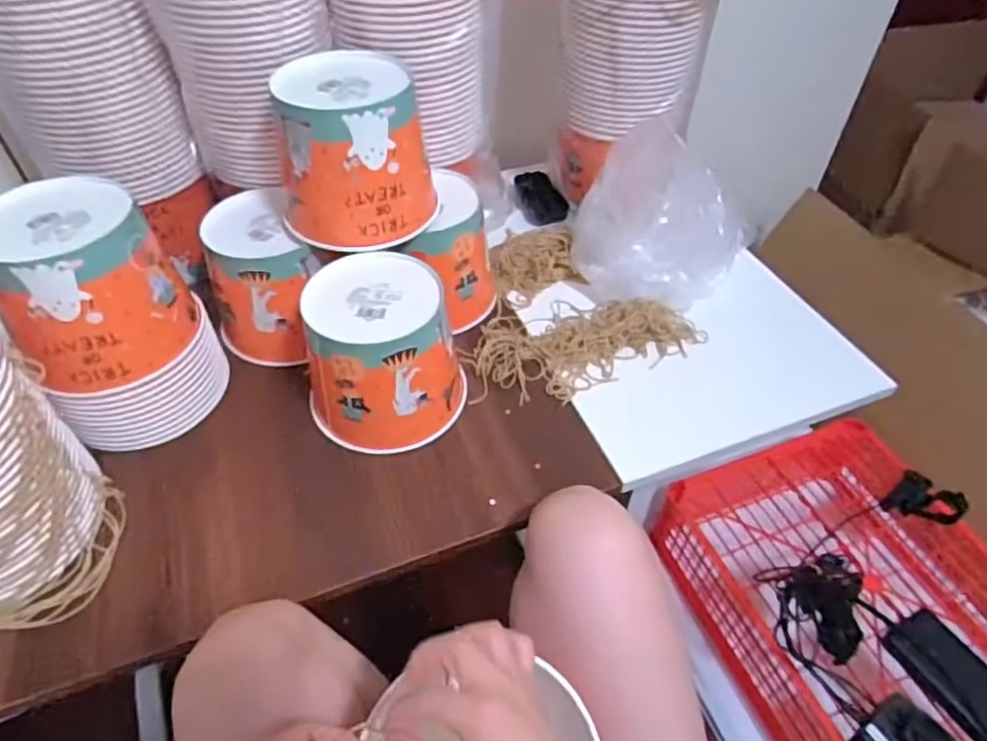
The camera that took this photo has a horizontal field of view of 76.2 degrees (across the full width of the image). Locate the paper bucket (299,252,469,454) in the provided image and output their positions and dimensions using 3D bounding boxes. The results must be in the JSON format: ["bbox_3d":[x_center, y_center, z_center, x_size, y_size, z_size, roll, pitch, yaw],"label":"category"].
[{"bbox_3d":[-0.102,-0.015,0.613,0.138,0.128,0.145,0,48,0],"label":"paper bucket"}]

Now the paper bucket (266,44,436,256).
[{"bbox_3d":[-0.132,-0.204,0.599,0.146,0.134,0.114,-9,48,-9],"label":"paper bucket"}]

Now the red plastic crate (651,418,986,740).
[{"bbox_3d":[0.488,0.306,0.844,0.350,0.170,0.447,-18,50,-17],"label":"red plastic crate"}]

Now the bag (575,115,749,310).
[{"bbox_3d":[0.187,-0.166,0.727,0.154,0.158,0.150,-21,51,-19],"label":"bag"}]

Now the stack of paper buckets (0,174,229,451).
[{"bbox_3d":[-0.353,-0.051,0.588,0.141,0.204,0.140,-26,53,-22],"label":"stack of paper buckets"}]

